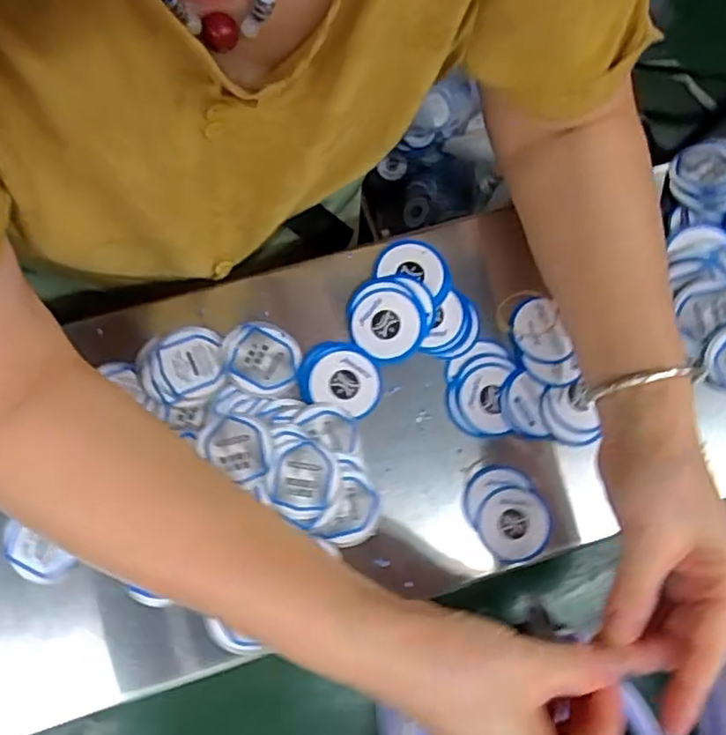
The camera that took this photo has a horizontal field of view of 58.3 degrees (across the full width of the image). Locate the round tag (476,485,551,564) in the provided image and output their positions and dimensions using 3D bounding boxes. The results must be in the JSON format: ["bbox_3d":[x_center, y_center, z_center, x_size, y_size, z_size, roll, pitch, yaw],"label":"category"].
[{"bbox_3d":[0.099,0.103,0.428,0.047,0.006,0.047,0,85,-3],"label":"round tag"}]

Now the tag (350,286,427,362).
[{"bbox_3d":[0.016,-0.028,0.434,0.049,0.005,0.048,-2,78,-1],"label":"tag"}]

